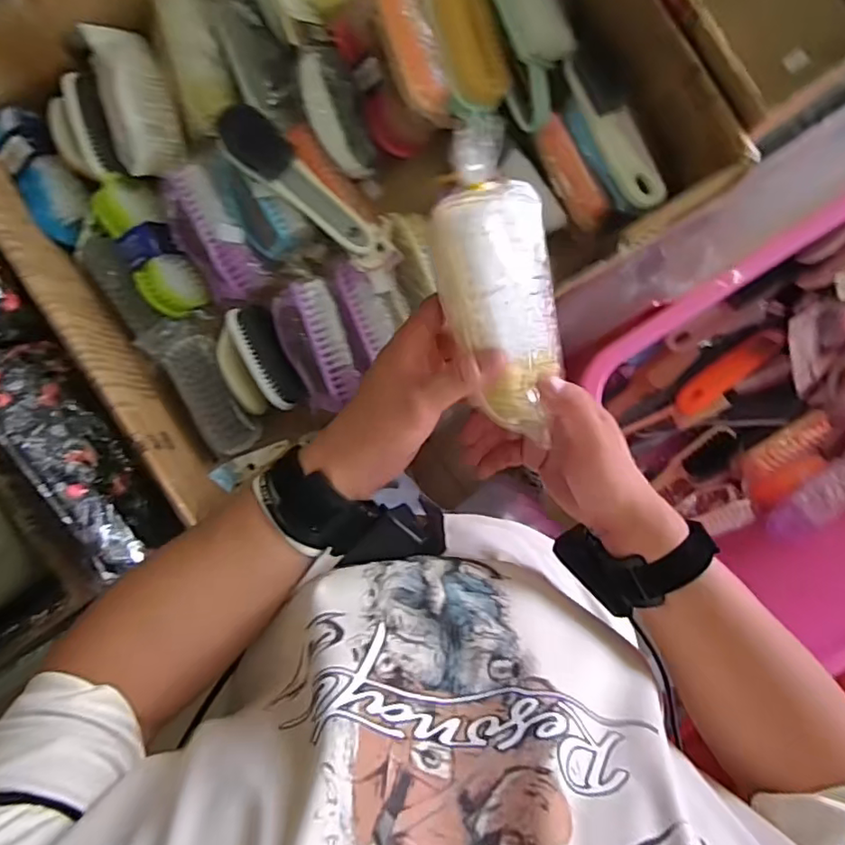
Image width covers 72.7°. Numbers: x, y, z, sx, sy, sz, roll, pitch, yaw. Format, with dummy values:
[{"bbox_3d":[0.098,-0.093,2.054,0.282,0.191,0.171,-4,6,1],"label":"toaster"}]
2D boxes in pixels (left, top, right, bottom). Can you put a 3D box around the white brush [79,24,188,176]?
[{"bbox_3d":[-0.288,-0.323,0.581,0.057,0.041,0.137,-18,92,2],"label":"white brush"}]

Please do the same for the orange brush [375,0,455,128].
[{"bbox_3d":[-0.008,-0.333,0.519,0.043,0.041,0.126,-15,92,2],"label":"orange brush"}]

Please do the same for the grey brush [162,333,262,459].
[{"bbox_3d":[-0.219,-0.029,0.599,0.047,0.031,0.130,-29,92,2],"label":"grey brush"}]

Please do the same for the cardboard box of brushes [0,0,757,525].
[{"bbox_3d":[-0.097,-0.275,0.543,0.571,0.122,0.481,-32,91,3],"label":"cardboard box of brushes"}]

